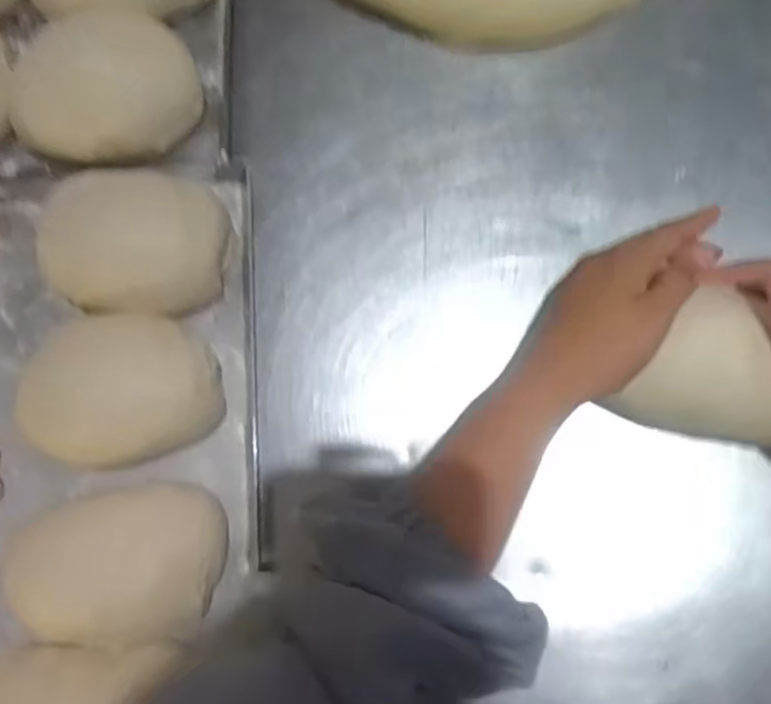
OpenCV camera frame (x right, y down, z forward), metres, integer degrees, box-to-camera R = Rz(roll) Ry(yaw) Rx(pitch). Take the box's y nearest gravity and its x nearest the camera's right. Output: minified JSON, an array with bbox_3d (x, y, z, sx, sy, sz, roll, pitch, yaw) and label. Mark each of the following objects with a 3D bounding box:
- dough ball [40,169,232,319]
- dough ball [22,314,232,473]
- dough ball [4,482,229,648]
[{"bbox_3d":[-0.154,-0.067,0.453,0.112,0.051,0.089,5,82,4],"label":"dough ball"},{"bbox_3d":[-0.160,0.024,0.440,0.114,0.057,0.093,3,82,4],"label":"dough ball"},{"bbox_3d":[-0.156,0.126,0.428,0.124,0.044,0.091,-6,81,2],"label":"dough ball"}]

